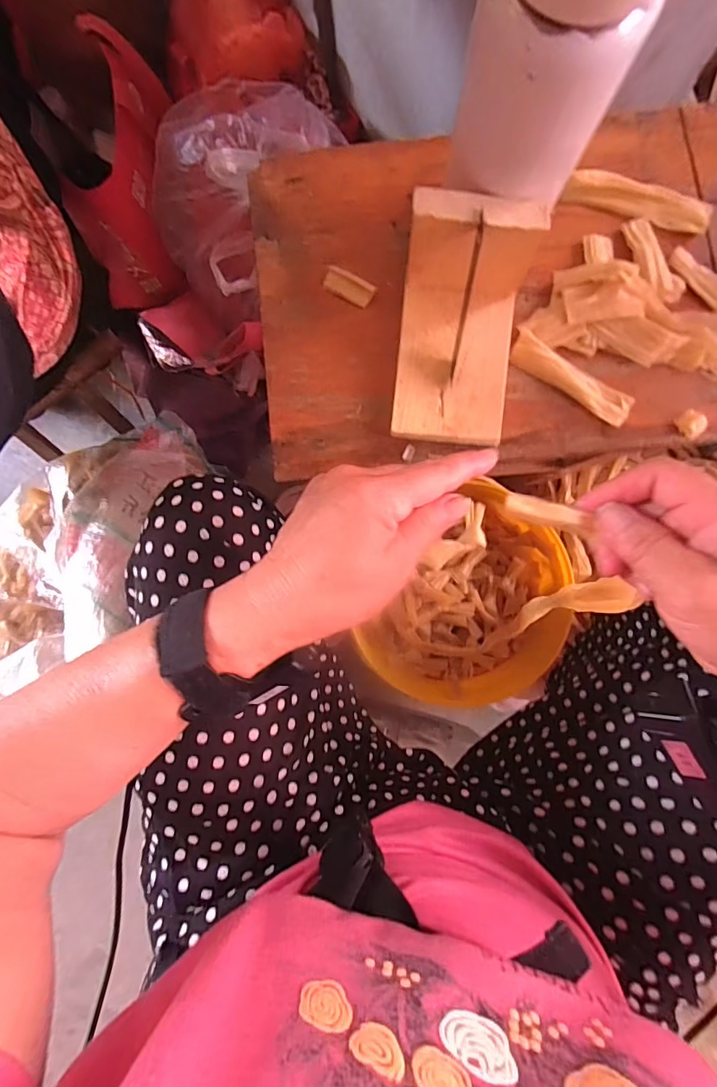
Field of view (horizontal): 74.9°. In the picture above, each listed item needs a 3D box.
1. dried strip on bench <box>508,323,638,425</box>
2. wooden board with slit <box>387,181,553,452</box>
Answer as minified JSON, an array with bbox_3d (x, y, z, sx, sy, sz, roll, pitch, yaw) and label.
[{"bbox_3d":[0.150,-0.116,0.330,0.094,0.011,0.022,32,90,3],"label":"dried strip on bench"},{"bbox_3d":[0.064,-0.133,0.297,0.080,0.078,0.120,11,89,3],"label":"wooden board with slit"}]

